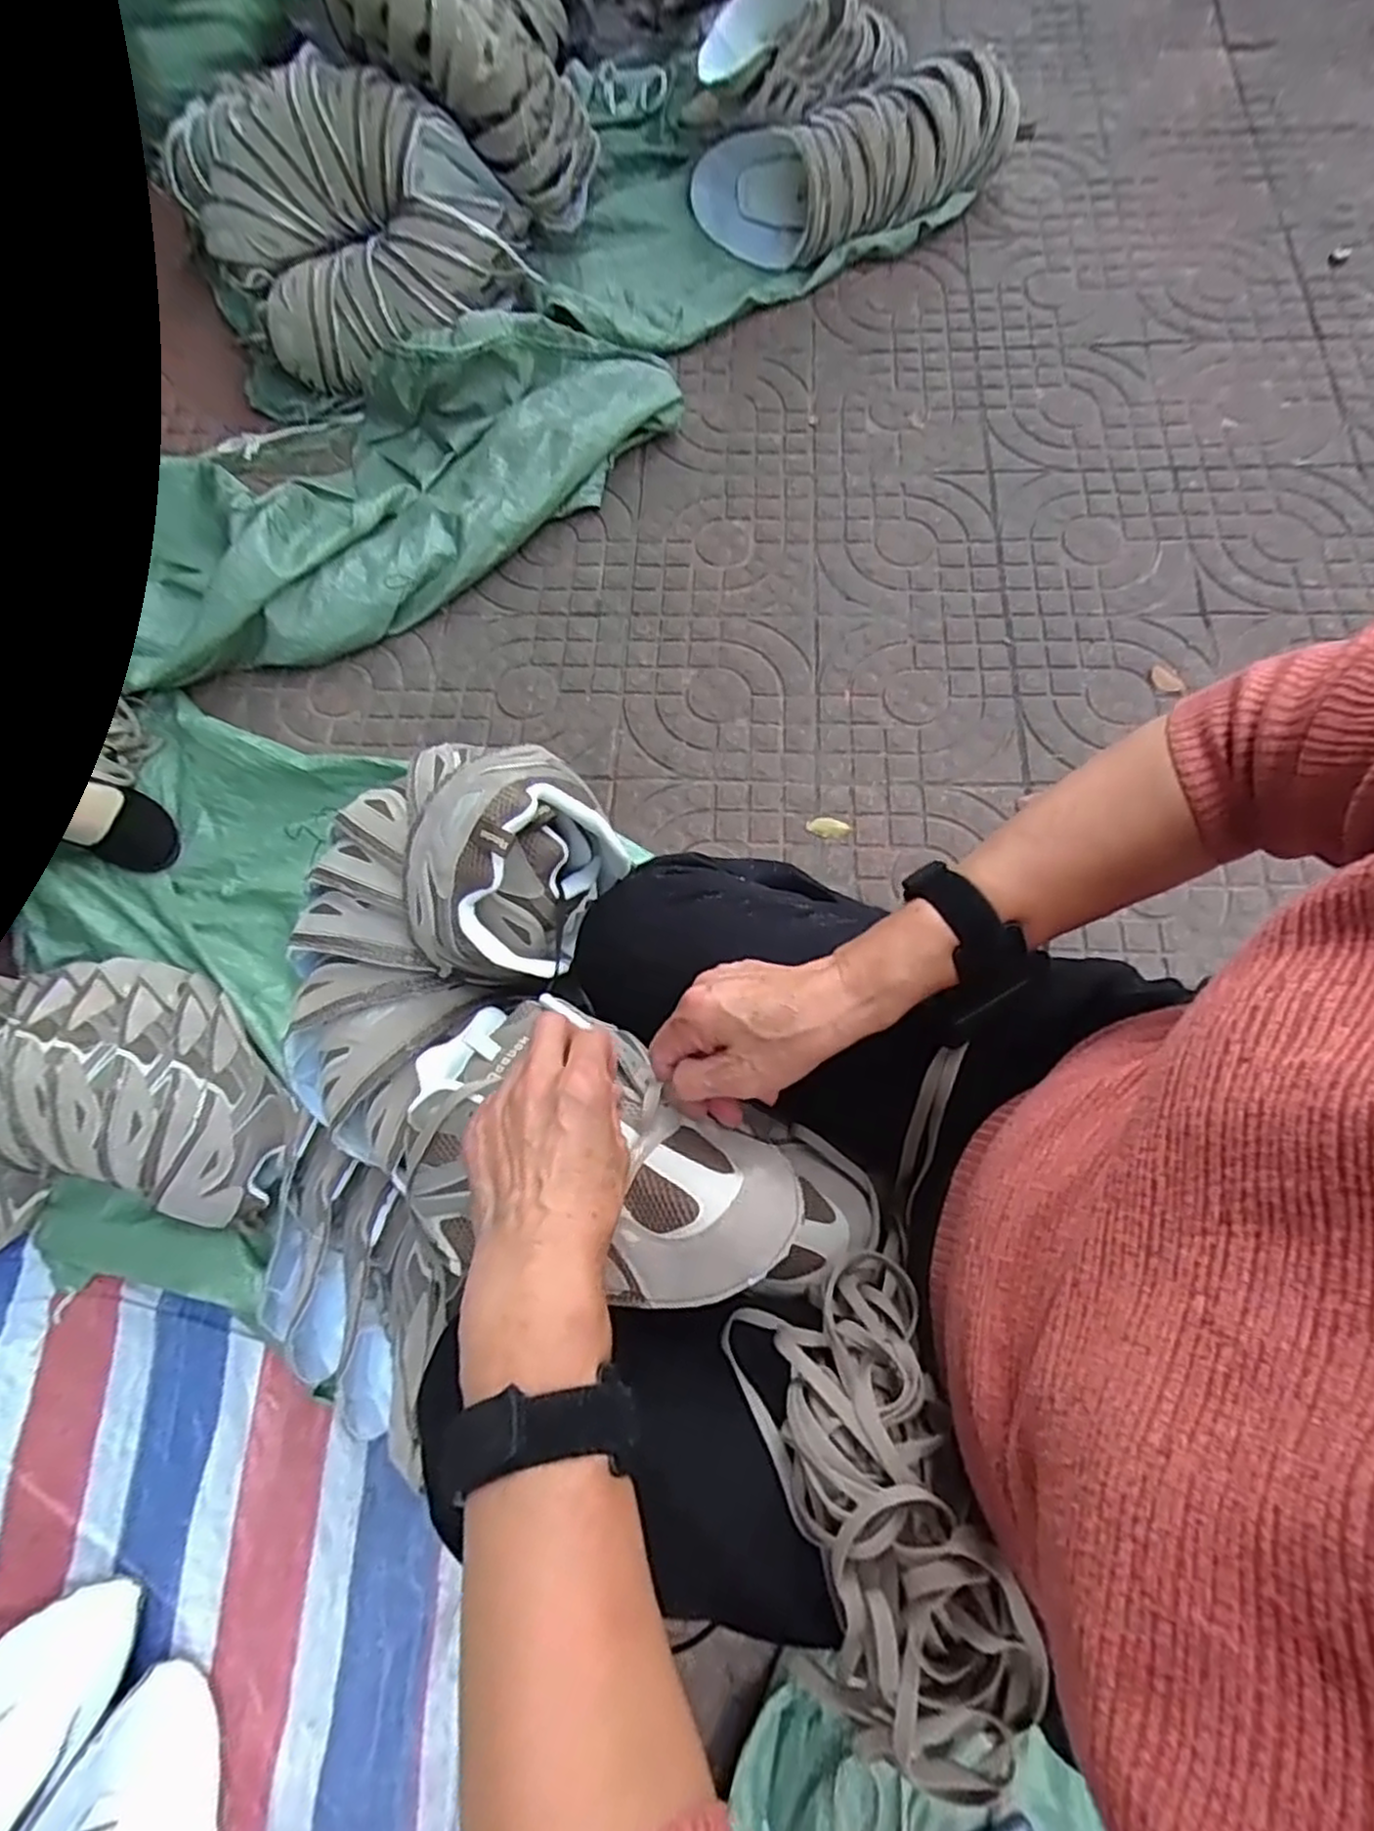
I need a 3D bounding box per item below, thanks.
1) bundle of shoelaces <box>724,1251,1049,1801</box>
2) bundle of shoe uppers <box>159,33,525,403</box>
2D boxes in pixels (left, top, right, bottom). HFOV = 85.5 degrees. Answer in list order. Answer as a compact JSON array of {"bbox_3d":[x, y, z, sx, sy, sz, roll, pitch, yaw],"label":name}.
[{"bbox_3d":[0.089,0.275,0.359,0.107,0.083,0.213,-11,52,-3],"label":"bundle of shoelaces"},{"bbox_3d":[-0.394,-0.877,0.954,0.386,0.227,0.207,-25,71,-4],"label":"bundle of shoe uppers"}]

